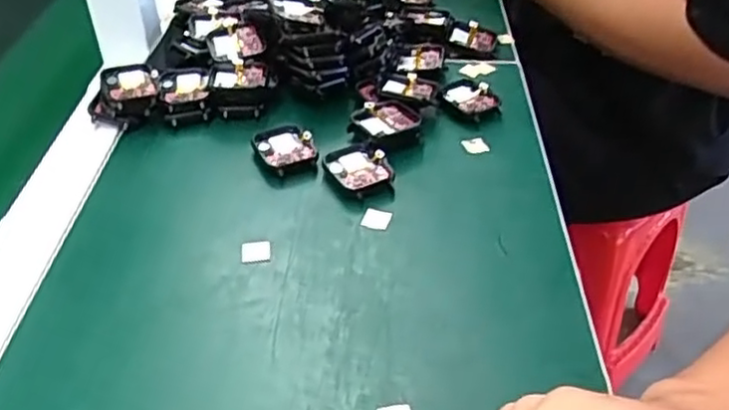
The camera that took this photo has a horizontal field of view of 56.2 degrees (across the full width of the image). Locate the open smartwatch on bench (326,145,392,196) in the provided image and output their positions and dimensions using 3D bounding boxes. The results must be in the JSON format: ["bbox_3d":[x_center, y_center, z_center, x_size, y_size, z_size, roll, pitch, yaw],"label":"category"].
[{"bbox_3d":[-0.005,-0.024,0.449,0.036,0.012,0.045,-26,47,-27],"label":"open smartwatch on bench"}]

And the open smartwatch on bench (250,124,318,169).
[{"bbox_3d":[-0.054,-0.039,0.465,0.037,0.014,0.047,-23,46,-25],"label":"open smartwatch on bench"}]

